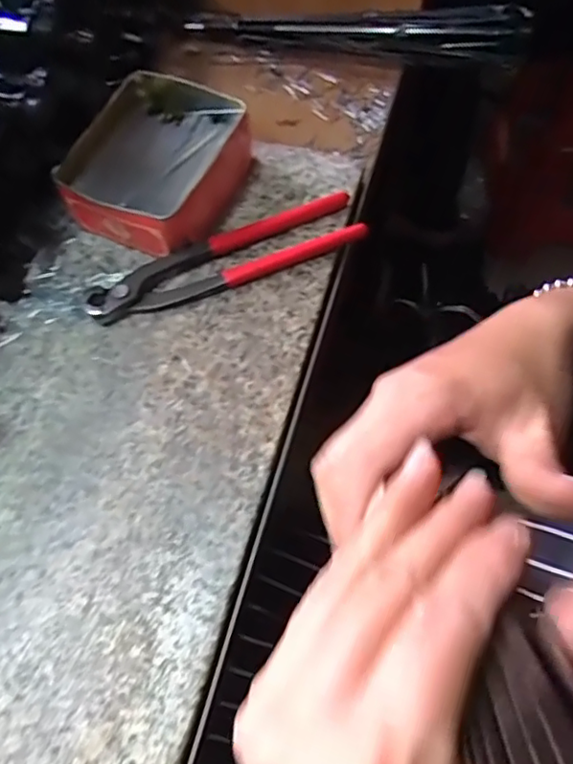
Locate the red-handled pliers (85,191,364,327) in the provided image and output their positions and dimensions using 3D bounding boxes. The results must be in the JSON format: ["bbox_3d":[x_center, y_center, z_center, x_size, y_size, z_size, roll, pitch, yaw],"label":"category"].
[{"bbox_3d":[-0.042,-0.085,0.413,0.190,0.018,0.039,-19,65,-6],"label":"red-handled pliers"}]

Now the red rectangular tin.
[{"bbox_3d":[-0.091,-0.154,0.429,0.101,0.048,0.122,20,67,12],"label":"red rectangular tin"}]

